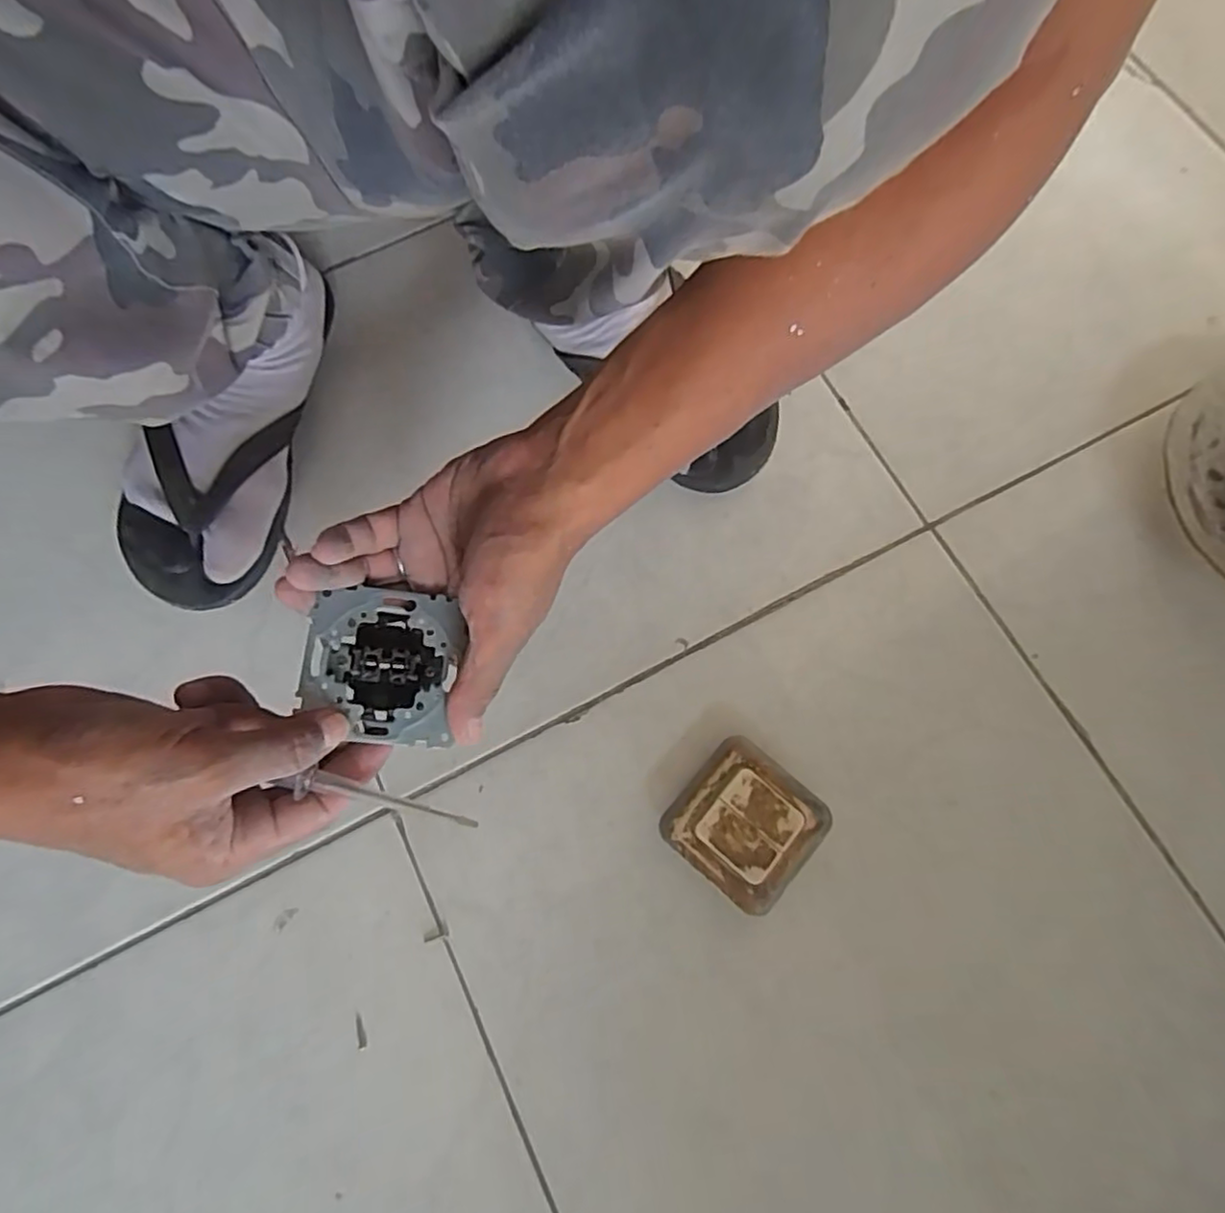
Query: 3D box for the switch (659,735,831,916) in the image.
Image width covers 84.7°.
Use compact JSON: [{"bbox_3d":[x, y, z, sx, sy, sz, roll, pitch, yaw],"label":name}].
[{"bbox_3d":[0.079,0.129,0.401,0.077,0.029,0.076,39,79,12],"label":"switch"}]

